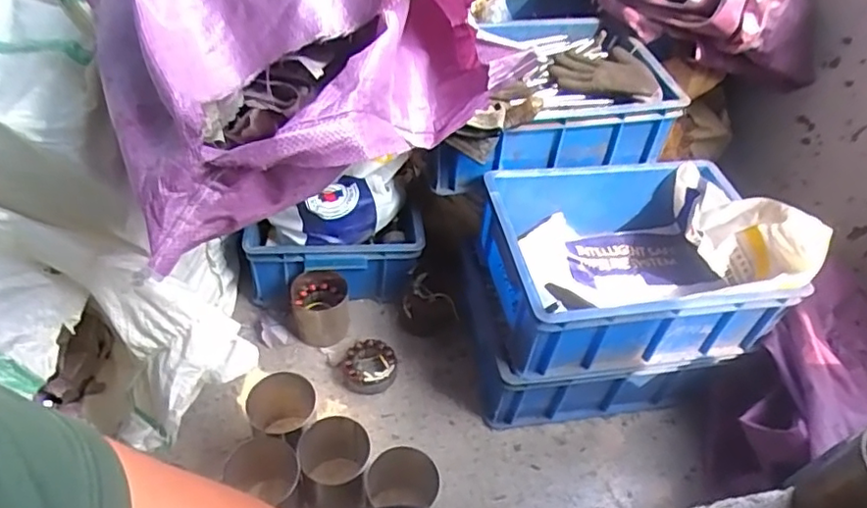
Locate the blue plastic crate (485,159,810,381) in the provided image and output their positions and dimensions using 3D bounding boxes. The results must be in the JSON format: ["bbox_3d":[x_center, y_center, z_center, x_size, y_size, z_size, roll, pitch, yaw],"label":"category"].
[{"bbox_3d":[0.283,0.010,0.932,0.380,0.149,0.302,-4,48,-11],"label":"blue plastic crate"}]

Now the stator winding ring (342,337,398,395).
[{"bbox_3d":[-0.105,0.187,0.995,0.086,0.037,0.083,3,48,-4],"label":"stator winding ring"}]

